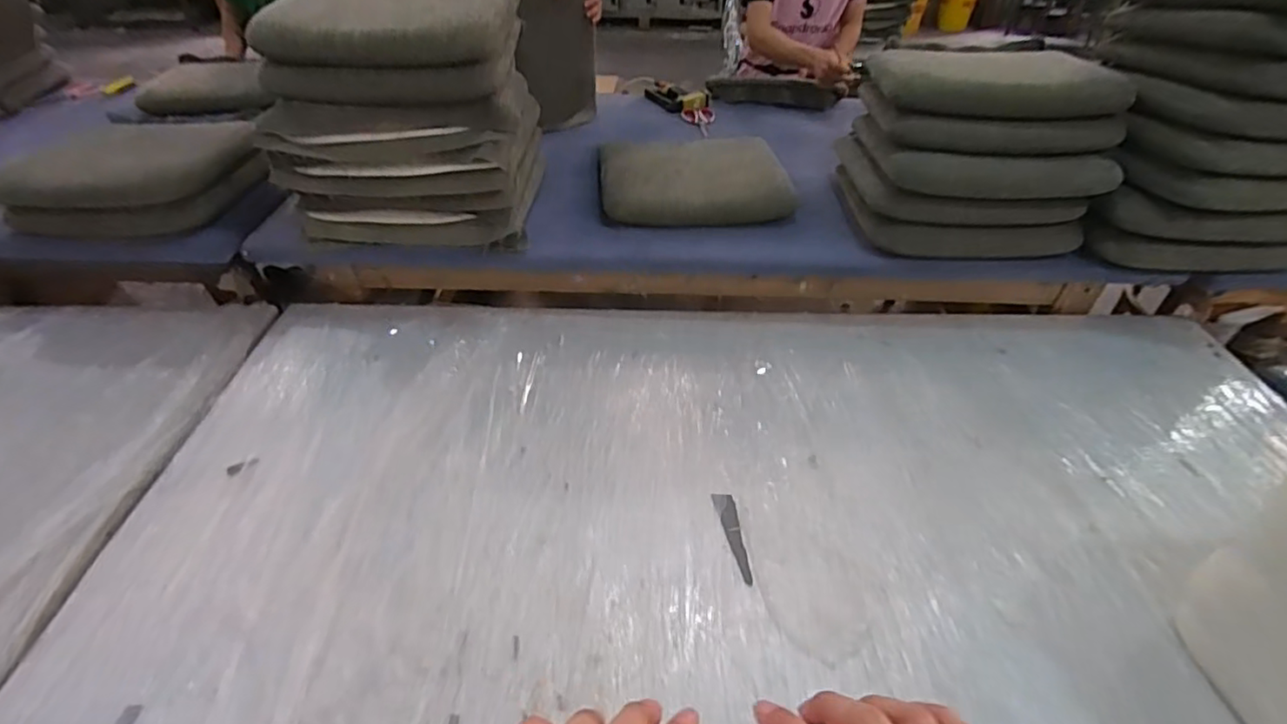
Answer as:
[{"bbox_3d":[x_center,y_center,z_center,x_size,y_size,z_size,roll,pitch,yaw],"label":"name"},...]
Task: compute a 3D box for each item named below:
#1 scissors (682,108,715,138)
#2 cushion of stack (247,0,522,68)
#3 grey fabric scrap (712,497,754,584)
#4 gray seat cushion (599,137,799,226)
[{"bbox_3d":[0.179,-0.721,1.810,0.095,0.013,0.177,-14,51,-3],"label":"scissors"},{"bbox_3d":[-0.470,-0.679,1.164,0.442,0.086,0.362,-6,43,-7],"label":"cushion of stack"},{"bbox_3d":[0.145,0.269,0.931,0.031,0.005,0.153,-9,45,-10],"label":"grey fabric scrap"},{"bbox_3d":[0.120,-0.440,1.452,0.436,0.084,0.363,-3,42,-3],"label":"gray seat cushion"}]

